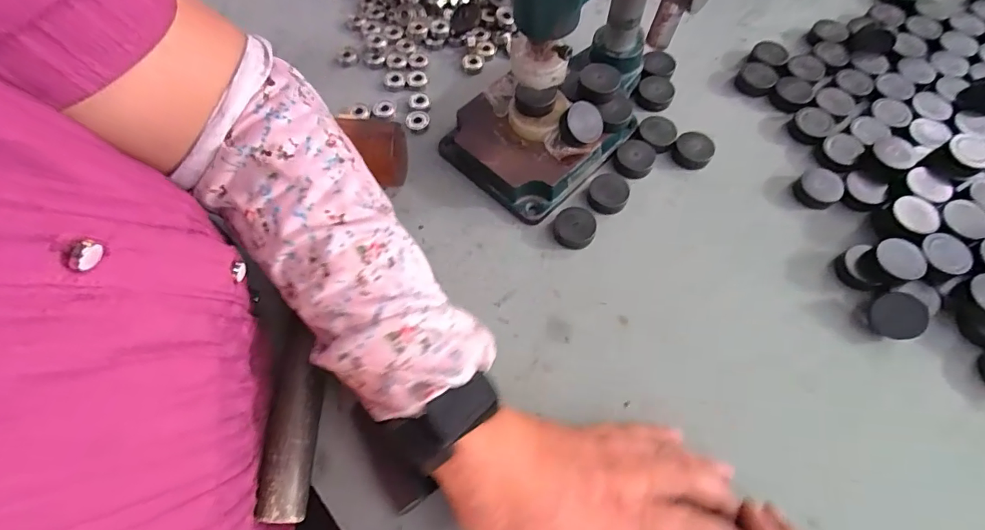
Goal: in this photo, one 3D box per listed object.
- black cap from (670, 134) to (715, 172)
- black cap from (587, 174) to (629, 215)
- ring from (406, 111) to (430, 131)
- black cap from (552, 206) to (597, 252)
[{"bbox_3d":[0.178,-0.101,0.410,0.033,0.013,0.034,-1,65,1],"label":"black cap"},{"bbox_3d":[0.095,-0.060,0.383,0.030,0.012,0.034,-4,65,0],"label":"black cap"},{"bbox_3d":[-0.070,-0.135,0.431,0.022,0.007,0.017,-30,68,-12],"label":"ring"},{"bbox_3d":[0.065,-0.029,0.370,0.031,0.015,0.032,-1,65,1],"label":"black cap"}]

